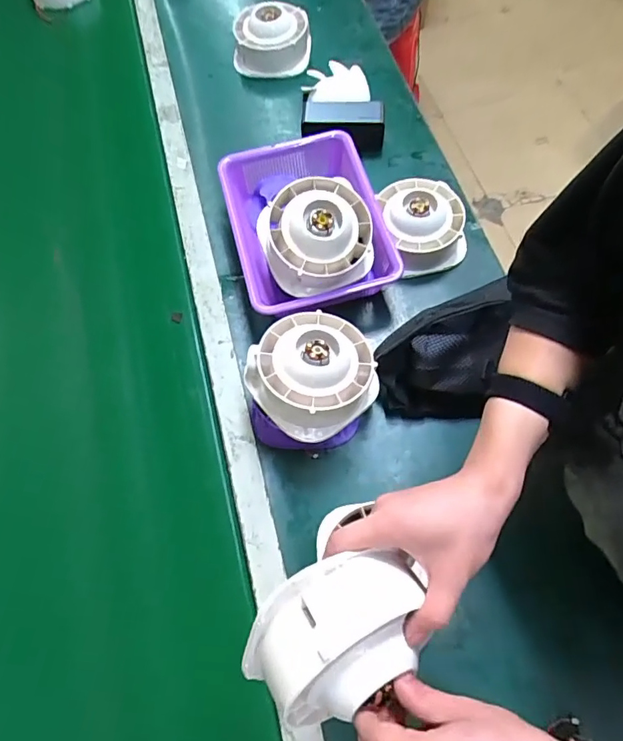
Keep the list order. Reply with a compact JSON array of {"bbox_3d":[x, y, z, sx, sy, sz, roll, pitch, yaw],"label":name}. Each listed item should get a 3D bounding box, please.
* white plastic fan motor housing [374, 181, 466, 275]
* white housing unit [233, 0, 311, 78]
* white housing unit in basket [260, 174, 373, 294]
[{"bbox_3d":[0.160,-0.211,0.713,0.117,0.073,0.130,-13,67,-3],"label":"white plastic fan motor housing"},{"bbox_3d":[-0.070,-0.589,0.878,0.140,0.070,0.115,-3,66,1],"label":"white housing unit"},{"bbox_3d":[0.009,-0.171,0.634,0.138,0.085,0.119,-18,67,-5],"label":"white housing unit in basket"}]

